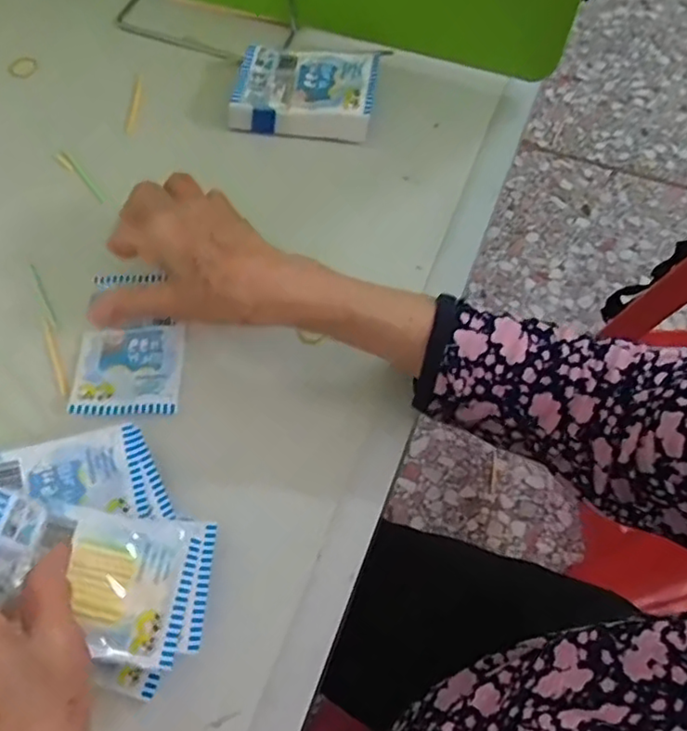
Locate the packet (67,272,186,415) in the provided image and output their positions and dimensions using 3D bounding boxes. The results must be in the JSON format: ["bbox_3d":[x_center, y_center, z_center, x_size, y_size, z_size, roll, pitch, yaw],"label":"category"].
[{"bbox_3d":[-0.137,-0.015,0.419,0.067,0.008,0.100,1,66,1],"label":"packet"}]

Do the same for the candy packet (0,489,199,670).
[{"bbox_3d":[-0.129,0.105,0.319,0.102,0.007,0.068,16,58,-17],"label":"candy packet"}]

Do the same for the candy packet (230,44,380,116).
[{"bbox_3d":[-0.028,-0.213,0.495,0.104,0.025,0.062,9,66,5],"label":"candy packet"}]

